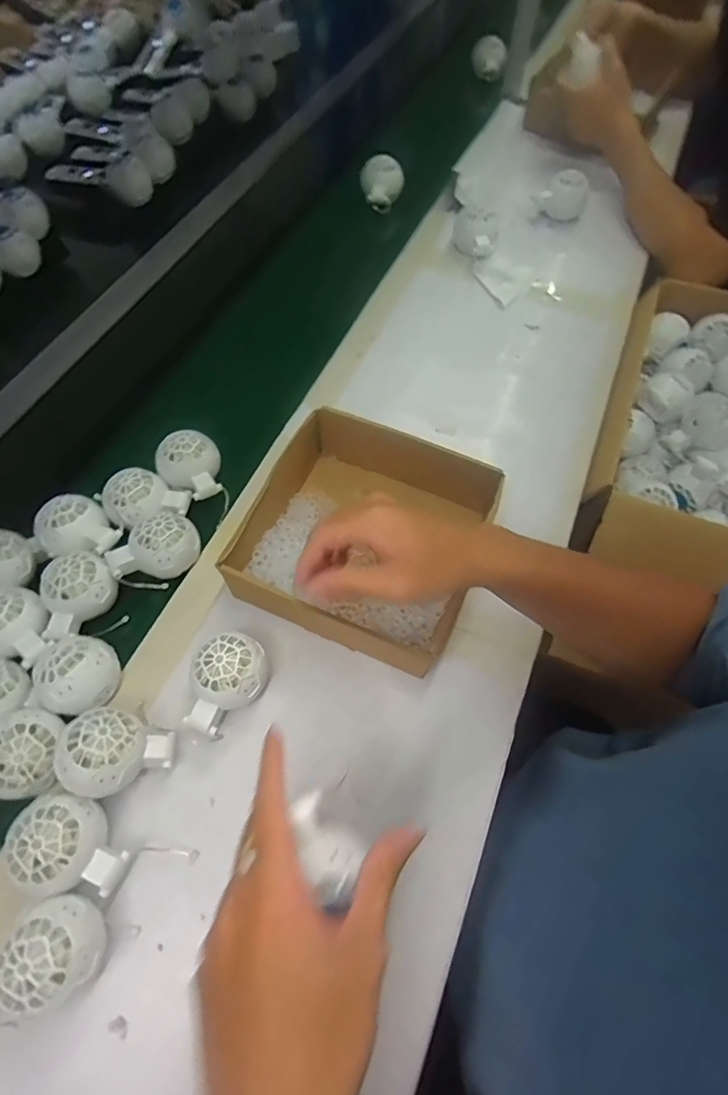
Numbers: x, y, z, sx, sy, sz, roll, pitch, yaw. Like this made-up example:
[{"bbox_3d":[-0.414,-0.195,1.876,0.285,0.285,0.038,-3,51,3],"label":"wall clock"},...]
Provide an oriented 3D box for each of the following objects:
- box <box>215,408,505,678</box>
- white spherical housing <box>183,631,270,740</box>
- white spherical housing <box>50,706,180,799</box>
[{"bbox_3d":[0.000,-0.014,0.481,0.202,0.076,0.198,21,63,10],"label":"box"},{"bbox_3d":[-0.116,0.114,0.418,0.056,0.052,0.080,28,65,14],"label":"white spherical housing"},{"bbox_3d":[-0.191,0.160,0.386,0.072,0.057,0.061,11,62,6],"label":"white spherical housing"}]

